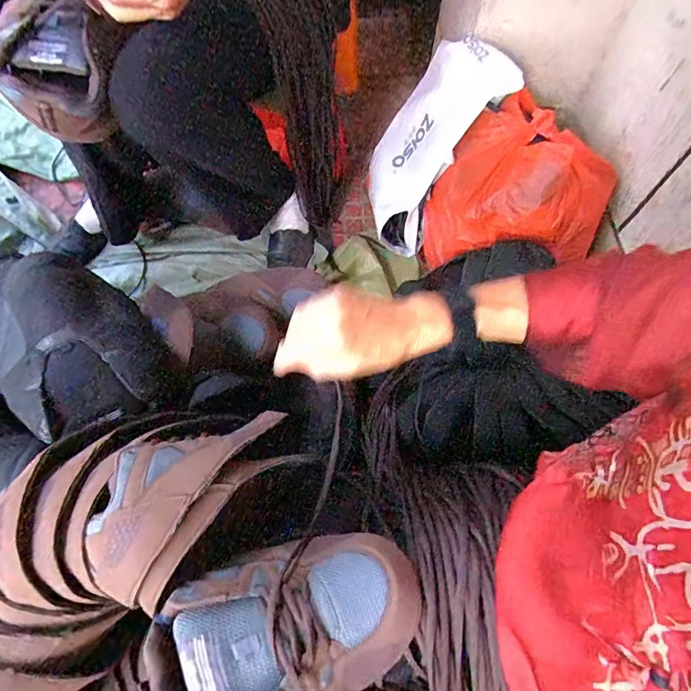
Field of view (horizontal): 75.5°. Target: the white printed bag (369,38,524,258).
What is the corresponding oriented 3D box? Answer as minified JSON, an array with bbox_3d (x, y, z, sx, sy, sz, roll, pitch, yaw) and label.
[{"bbox_3d":[0.146,-0.362,0.839,0.208,0.367,0.114,37,29,14],"label":"white printed bag"}]

